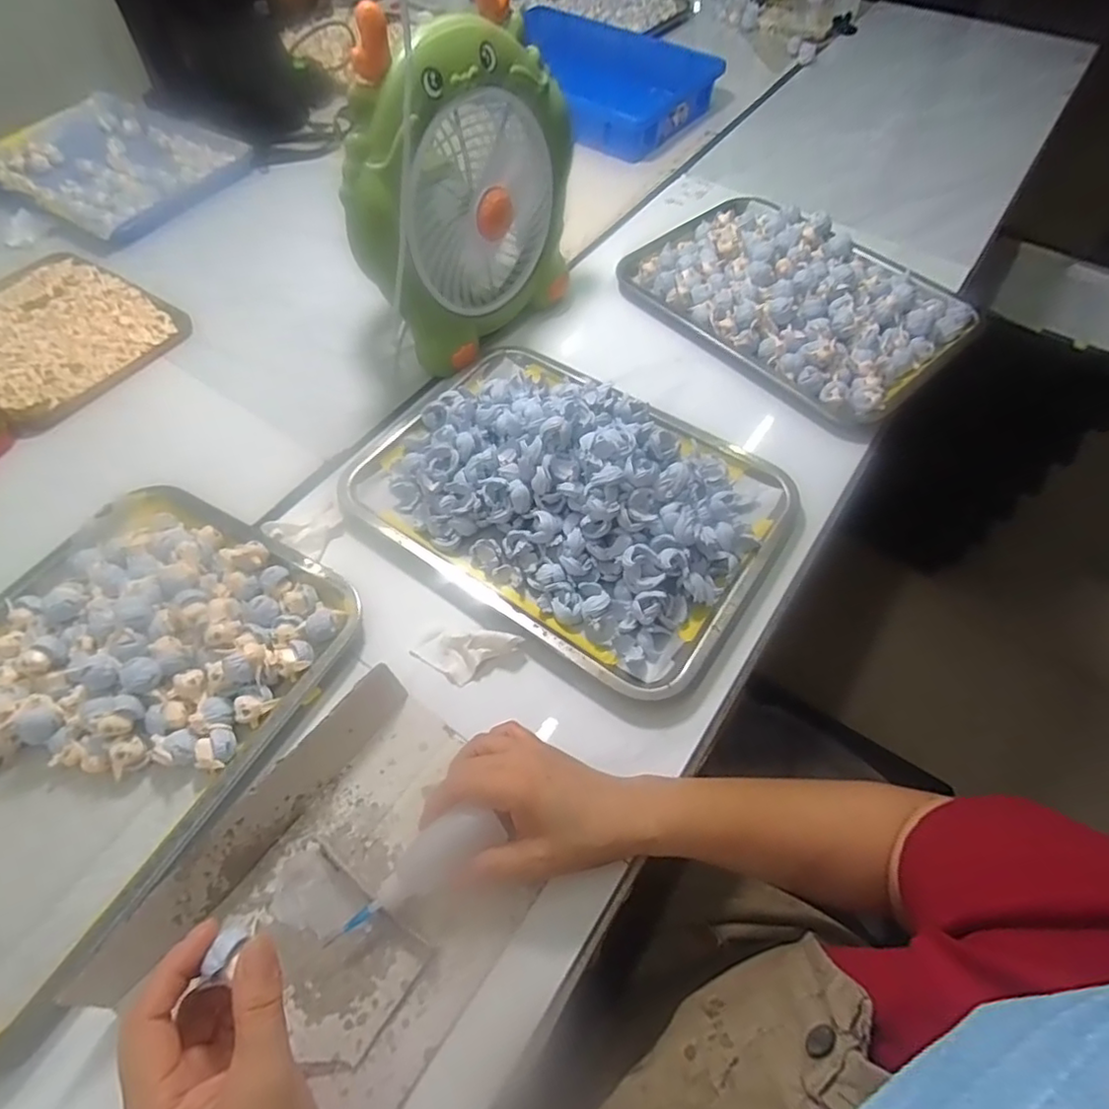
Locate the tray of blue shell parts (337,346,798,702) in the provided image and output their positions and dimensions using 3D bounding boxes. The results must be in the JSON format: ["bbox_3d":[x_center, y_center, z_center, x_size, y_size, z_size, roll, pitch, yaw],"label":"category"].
[{"bbox_3d":[0.011,-0.067,0.518,0.351,0.079,0.258,31,63,18],"label":"tray of blue shell parts"}]

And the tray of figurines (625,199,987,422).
[{"bbox_3d":[0.269,-0.293,0.684,0.259,0.057,0.347,-38,65,-21],"label":"tray of figurines"}]

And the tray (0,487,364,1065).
[{"bbox_3d":[-0.335,0.109,0.419,0.267,0.040,0.354,26,61,15],"label":"tray"}]

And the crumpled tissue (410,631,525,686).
[{"bbox_3d":[-0.068,0.077,0.456,0.082,0.016,0.038,-9,57,12],"label":"crumpled tissue"}]

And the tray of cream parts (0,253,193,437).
[{"bbox_3d":[-0.565,-0.246,0.676,0.256,0.026,0.206,29,62,17],"label":"tray of cream parts"}]

